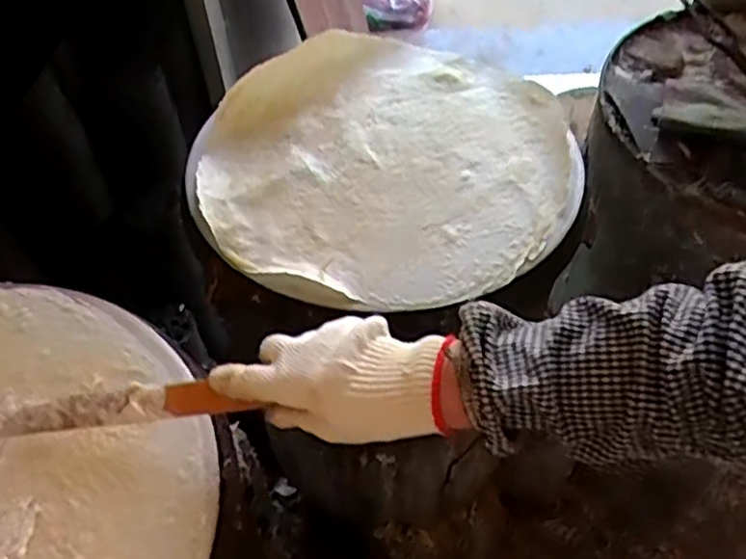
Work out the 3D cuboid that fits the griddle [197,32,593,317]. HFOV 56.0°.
[{"bbox_3d":[0.019,-0.127,0.713,0.359,0.039,0.390,21,56,16],"label":"griddle"}]

